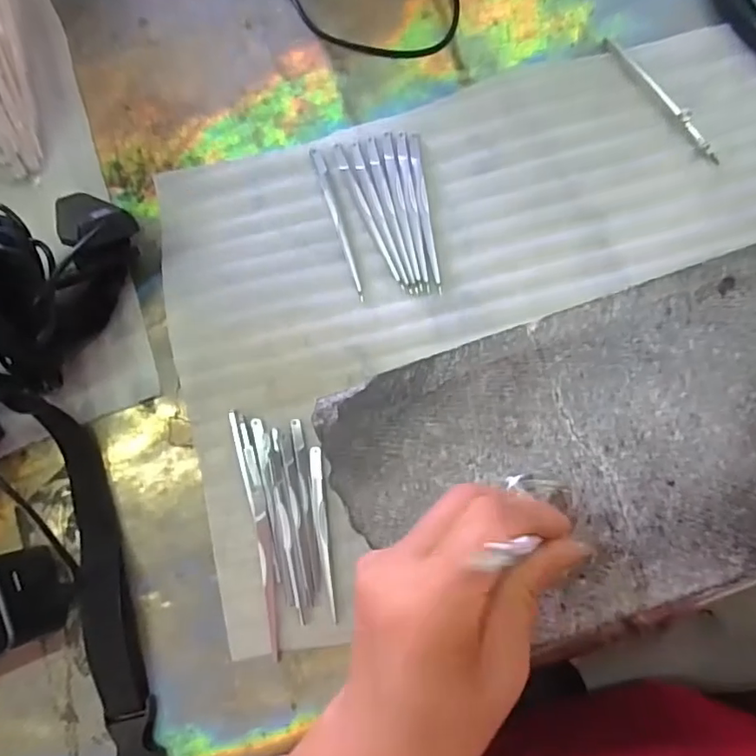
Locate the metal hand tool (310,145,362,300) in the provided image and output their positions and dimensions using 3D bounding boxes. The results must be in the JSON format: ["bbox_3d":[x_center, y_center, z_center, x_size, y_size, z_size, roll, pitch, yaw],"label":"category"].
[{"bbox_3d":[-0.026,-0.102,0.356,0.006,0.004,0.109,-18,81,2],"label":"metal hand tool"}]

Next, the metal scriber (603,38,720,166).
[{"bbox_3d":[0.181,-0.180,0.344,0.006,0.007,0.109,-34,80,0],"label":"metal scriber"}]

